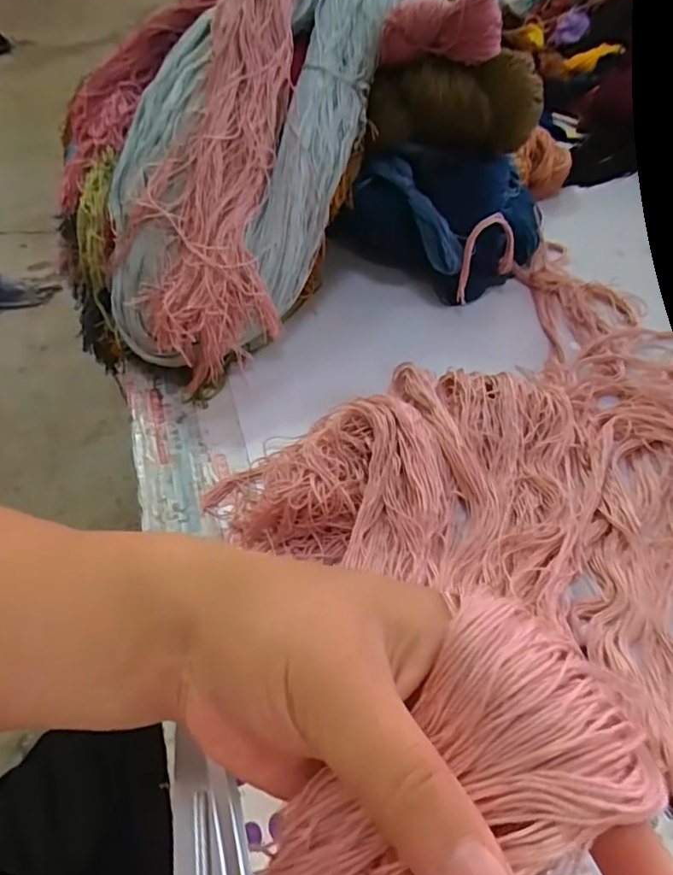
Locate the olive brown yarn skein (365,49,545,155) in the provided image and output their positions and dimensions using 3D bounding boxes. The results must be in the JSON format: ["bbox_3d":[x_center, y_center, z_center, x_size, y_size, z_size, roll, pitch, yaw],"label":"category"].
[{"bbox_3d":[0.098,-0.273,0.475,0.142,0.058,0.044,-2,52,1],"label":"olive brown yarn skein"}]

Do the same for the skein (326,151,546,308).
[{"bbox_3d":[0.095,-0.209,0.534,0.167,0.107,0.136,25,57,20],"label":"skein"}]

